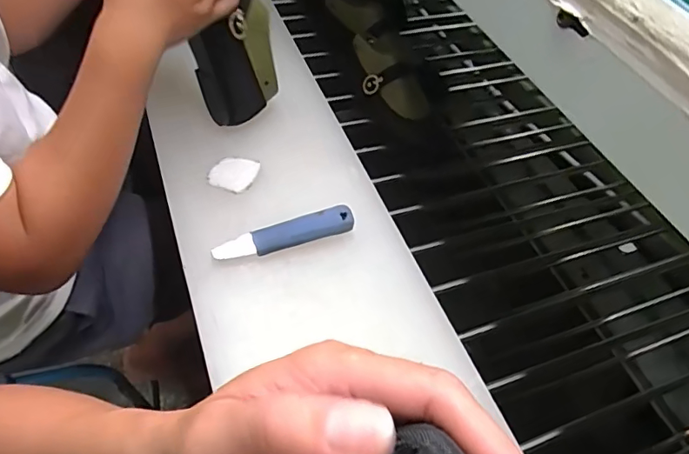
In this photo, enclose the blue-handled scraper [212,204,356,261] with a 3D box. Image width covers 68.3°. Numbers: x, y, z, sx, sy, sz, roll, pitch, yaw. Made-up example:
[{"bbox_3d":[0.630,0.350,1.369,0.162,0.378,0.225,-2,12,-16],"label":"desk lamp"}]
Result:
[{"bbox_3d":[-0.064,0.009,0.557,0.156,0.009,0.034,-18,74,-17],"label":"blue-handled scraper"}]

